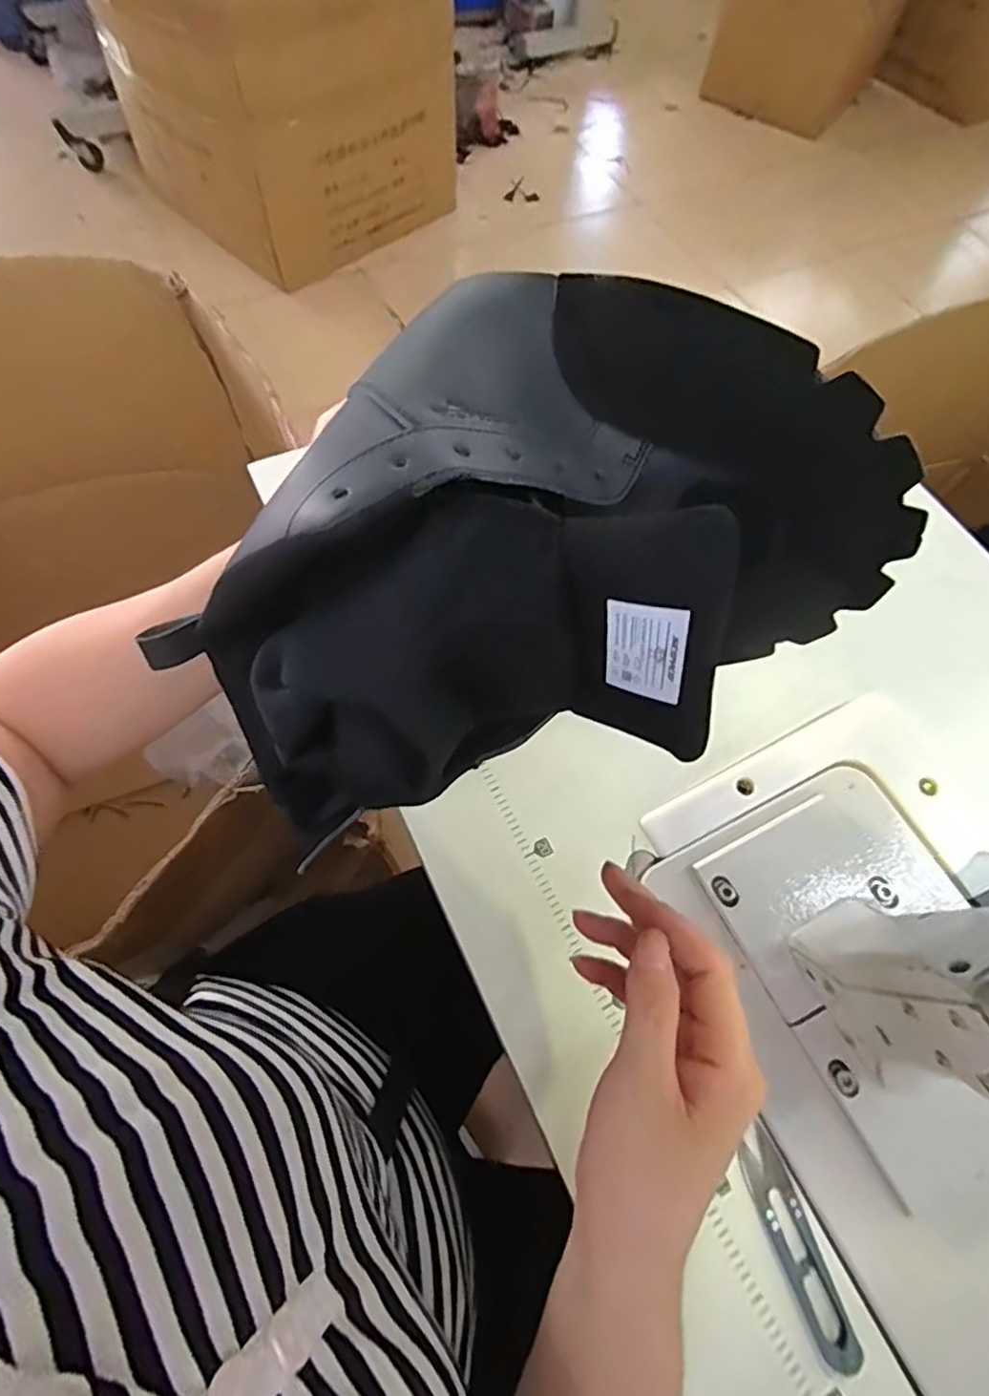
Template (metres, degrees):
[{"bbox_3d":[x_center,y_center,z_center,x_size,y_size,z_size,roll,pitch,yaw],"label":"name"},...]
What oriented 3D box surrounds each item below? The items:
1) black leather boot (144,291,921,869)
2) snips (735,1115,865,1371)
[{"bbox_3d":[0.012,-0.060,0.266,0.261,0.117,0.184,-28,69,-16],"label":"black leather boot"},{"bbox_3d":[0.158,0.282,0.333,0.027,0.011,0.099,-16,66,-11],"label":"snips"}]

